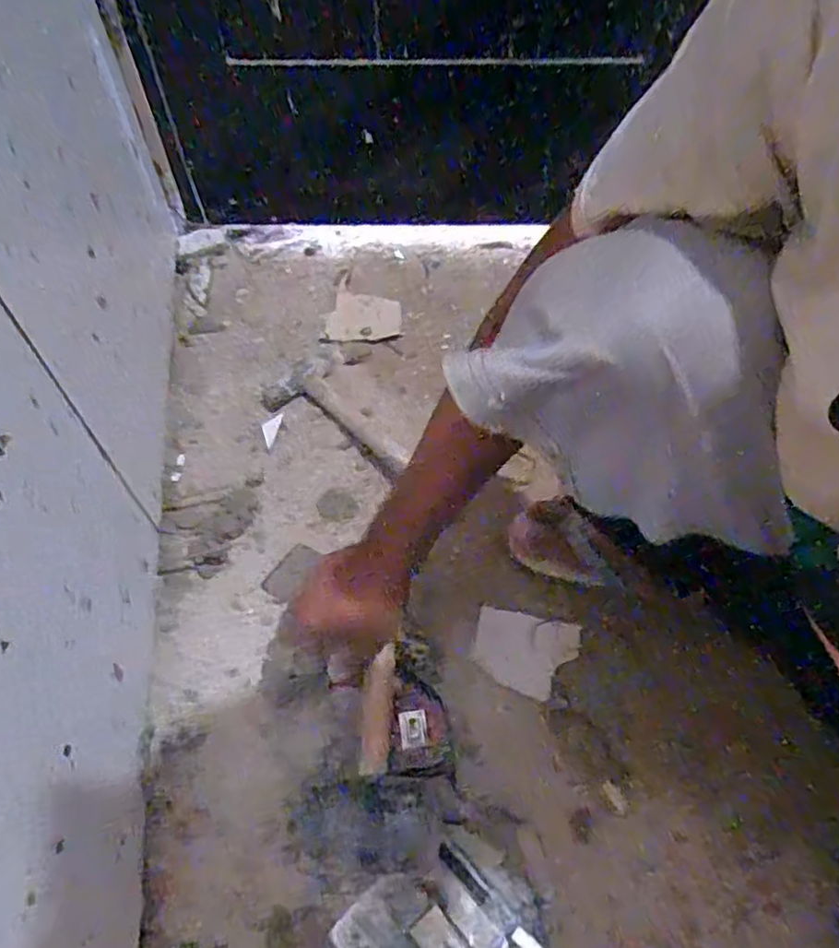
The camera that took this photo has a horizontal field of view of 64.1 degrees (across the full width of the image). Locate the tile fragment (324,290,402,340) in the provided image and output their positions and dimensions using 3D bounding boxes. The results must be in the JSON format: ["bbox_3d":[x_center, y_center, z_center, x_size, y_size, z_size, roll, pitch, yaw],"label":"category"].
[{"bbox_3d":[-0.073,-0.211,0.894,0.098,0.008,0.089,8,55,8],"label":"tile fragment"}]

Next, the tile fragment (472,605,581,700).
[{"bbox_3d":[0.100,0.166,0.631,0.093,0.008,0.075,12,56,11],"label":"tile fragment"}]

